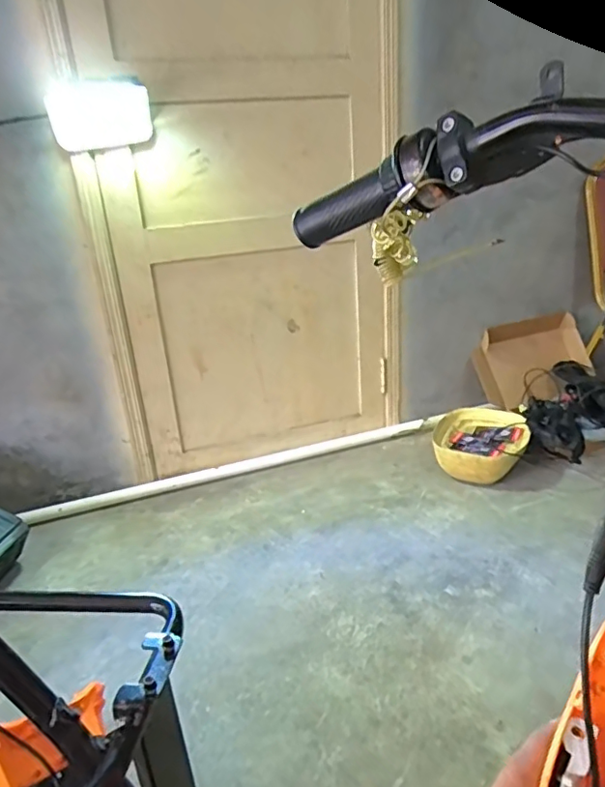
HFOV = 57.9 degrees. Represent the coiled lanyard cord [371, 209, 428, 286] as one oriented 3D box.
[{"bbox_3d":[0.088,-0.133,0.497,0.046,0.064,0.028,-2,23,7],"label":"coiled lanyard cord"}]

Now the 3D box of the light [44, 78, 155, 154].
[{"bbox_3d":[-0.486,-0.675,1.329,0.044,0.143,0.257,16,32,40],"label":"light"}]

